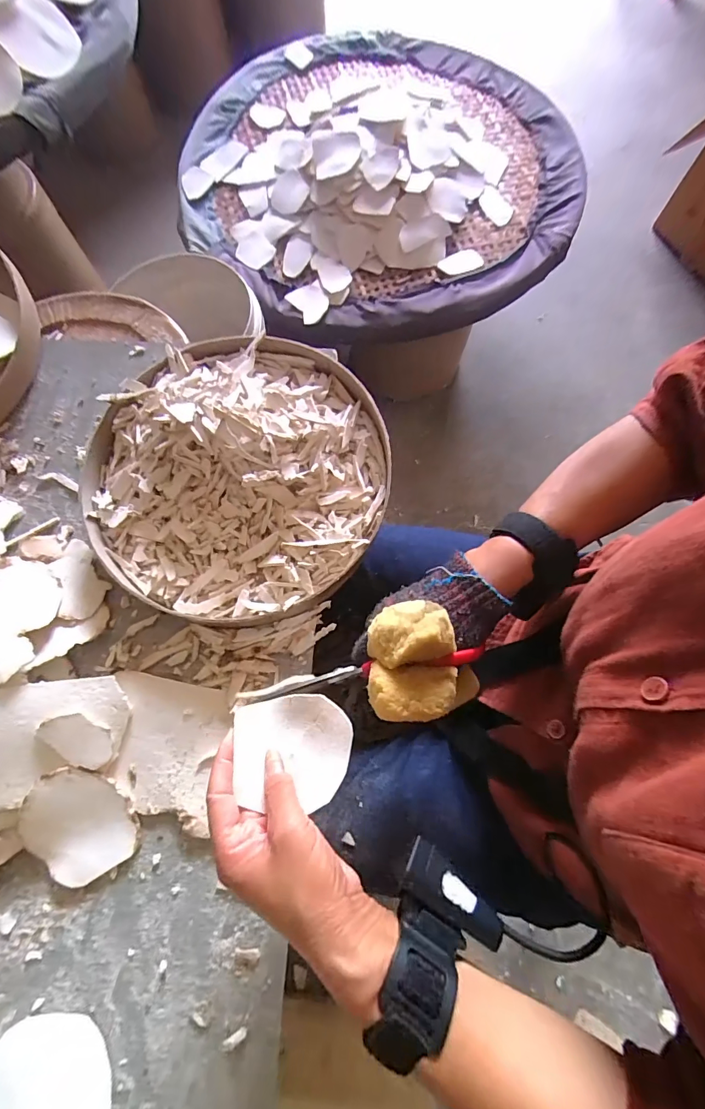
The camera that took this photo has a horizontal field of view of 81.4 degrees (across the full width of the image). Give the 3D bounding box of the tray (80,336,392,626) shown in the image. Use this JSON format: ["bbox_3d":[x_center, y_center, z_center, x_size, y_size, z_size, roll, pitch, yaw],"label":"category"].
[{"bbox_3d":[-0.117,-0.087,0.407,0.299,0.058,0.294,0,75,0],"label":"tray"}]

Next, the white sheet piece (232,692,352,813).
[{"bbox_3d":[-0.043,0.141,0.298,0.083,0.005,0.073,-8,73,2],"label":"white sheet piece"}]

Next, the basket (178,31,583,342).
[{"bbox_3d":[0.048,-0.778,0.840,0.842,0.143,0.647,-1,75,0],"label":"basket"}]

